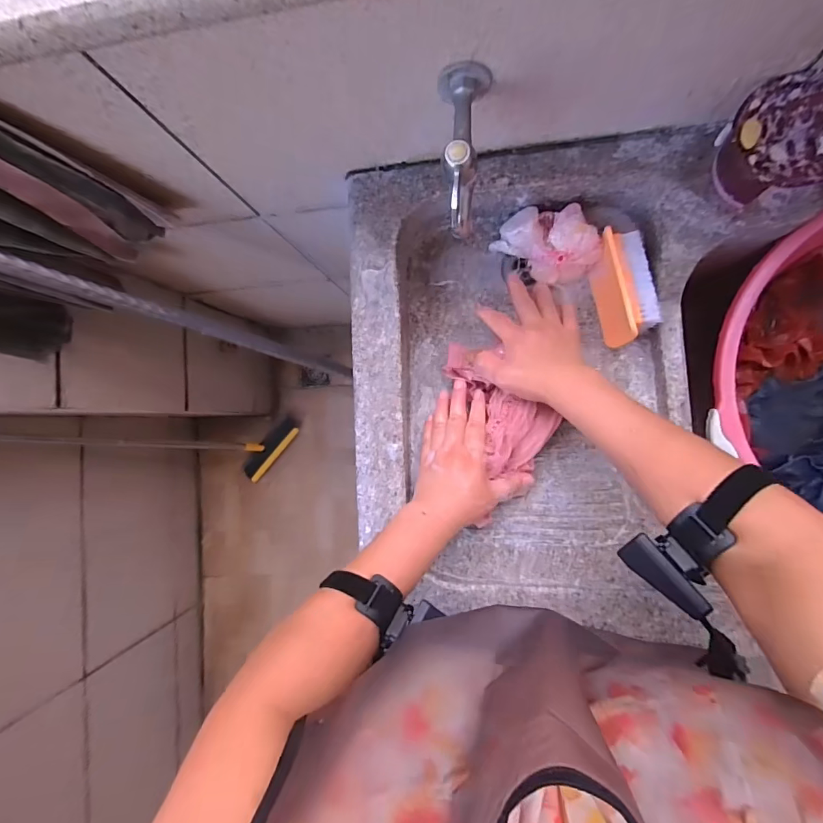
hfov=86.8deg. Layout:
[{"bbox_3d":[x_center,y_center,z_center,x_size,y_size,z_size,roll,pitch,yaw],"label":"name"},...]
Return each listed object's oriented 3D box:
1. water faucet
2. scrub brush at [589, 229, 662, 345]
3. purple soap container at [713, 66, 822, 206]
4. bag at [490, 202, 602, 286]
[{"bbox_3d":[0.049,-0.236,0.381,0.044,0.071,0.133,-2,89,8],"label":"water faucet"},{"bbox_3d":[0.255,-0.148,0.522,0.050,0.062,0.128,-11,88,8],"label":"scrub brush"},{"bbox_3d":[0.386,-0.261,0.429,0.147,0.074,0.095,-6,88,8],"label":"purple soap container"},{"bbox_3d":[0.177,-0.213,0.552,0.117,0.055,0.085,41,95,7],"label":"bag"}]

